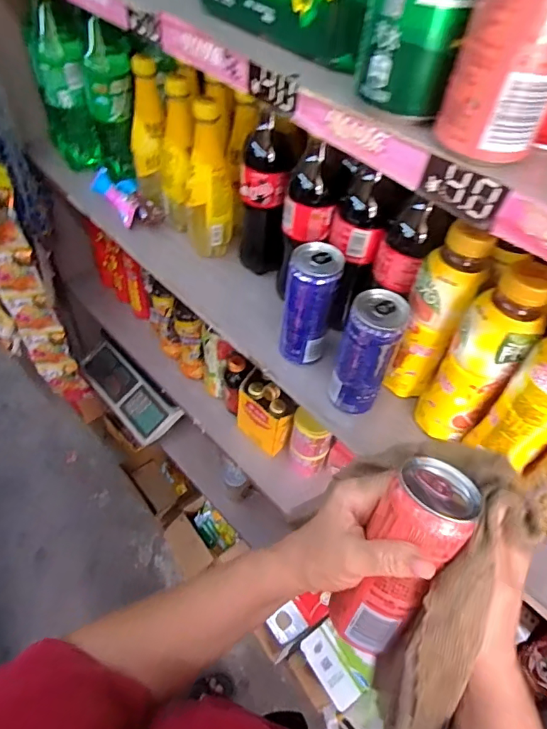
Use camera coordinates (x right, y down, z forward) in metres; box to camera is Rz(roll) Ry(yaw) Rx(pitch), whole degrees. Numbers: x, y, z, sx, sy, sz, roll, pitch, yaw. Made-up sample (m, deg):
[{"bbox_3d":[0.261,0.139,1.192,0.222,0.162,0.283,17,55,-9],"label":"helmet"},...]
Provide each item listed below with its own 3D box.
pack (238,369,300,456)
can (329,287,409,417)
[{"bbox_3d":[-0.014,0.093,0.814,0.123,0.121,0.058,38,57,22],"label":"pack"},{"bbox_3d":[0.097,-0.008,0.497,0.060,0.140,0.052,19,52,9],"label":"can"}]

